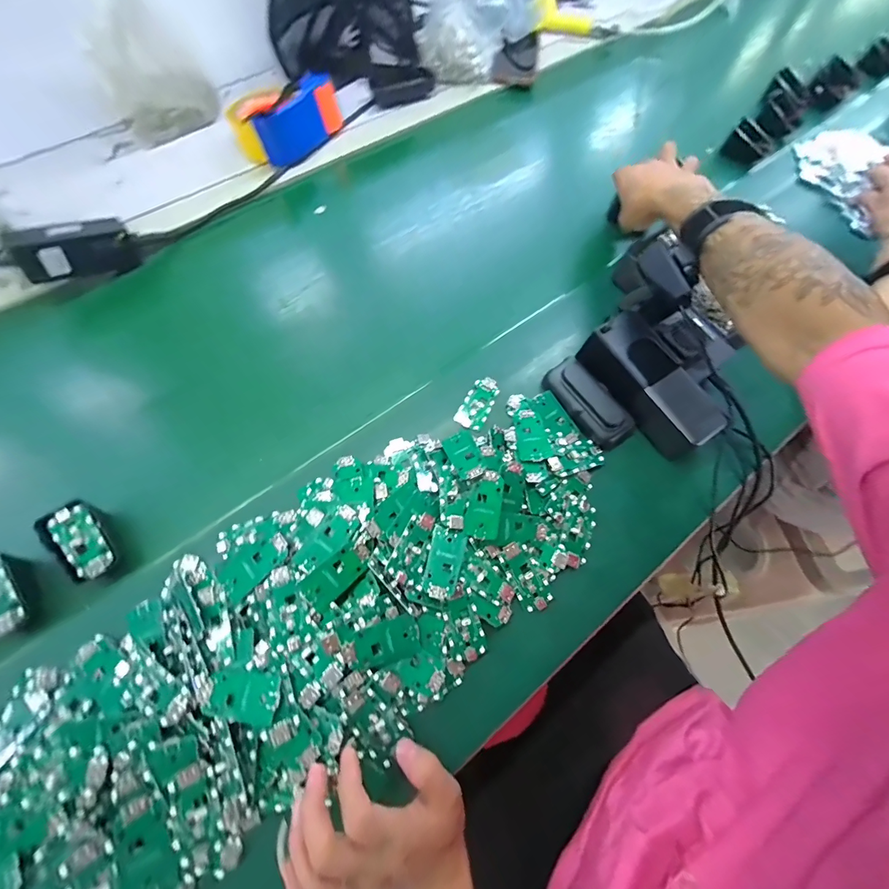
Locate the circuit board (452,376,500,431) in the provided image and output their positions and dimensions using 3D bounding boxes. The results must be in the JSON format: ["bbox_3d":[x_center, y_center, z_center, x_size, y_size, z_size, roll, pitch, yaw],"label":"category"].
[{"bbox_3d":[0.038,-0.047,0.441,0.032,0.007,0.066,28,68,11],"label":"circuit board"}]

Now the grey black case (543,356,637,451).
[{"bbox_3d":[0.160,-0.048,0.437,0.052,0.023,0.106,-29,69,-13],"label":"grey black case"}]

